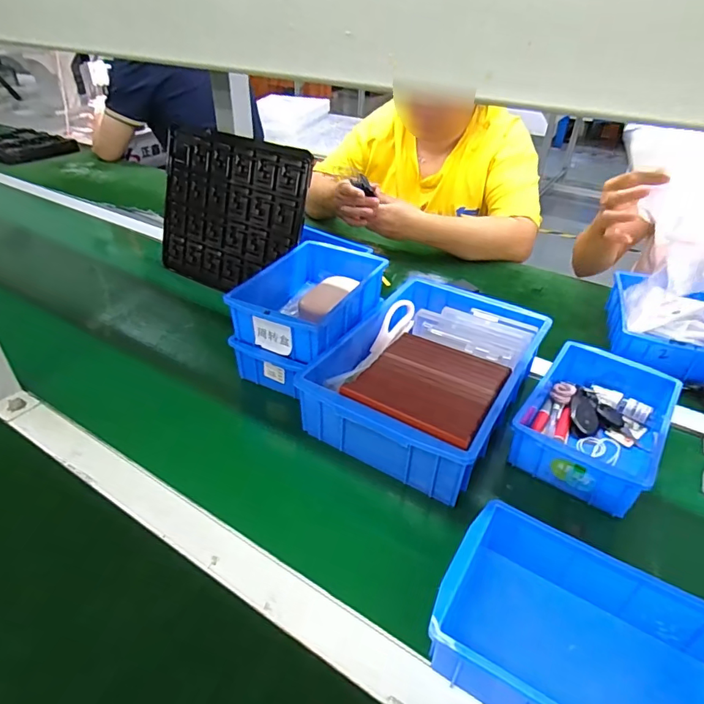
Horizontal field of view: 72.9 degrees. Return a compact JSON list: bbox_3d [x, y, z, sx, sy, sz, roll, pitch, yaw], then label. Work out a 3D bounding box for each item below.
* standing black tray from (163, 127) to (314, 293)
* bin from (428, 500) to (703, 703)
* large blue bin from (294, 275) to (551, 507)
[{"bbox_3d":[-0.203,-0.222,0.768,0.283,0.234,0.013,21,16,26],"label":"standing black tray"},{"bbox_3d":[0.168,0.215,0.348,0.200,0.063,0.129,23,40,24],"label":"bin"},{"bbox_3d":[0.096,0.022,0.575,0.193,0.079,0.279,23,40,25],"label":"large blue bin"}]

